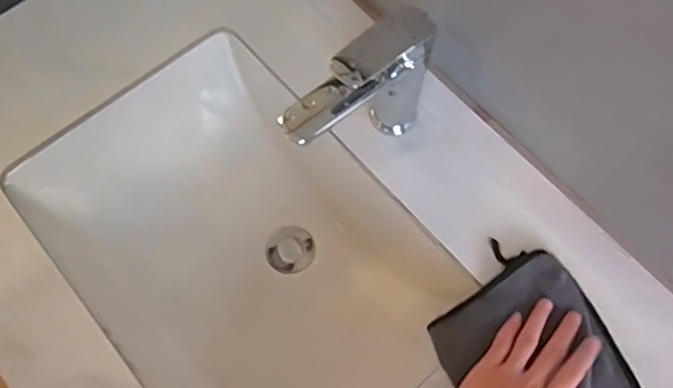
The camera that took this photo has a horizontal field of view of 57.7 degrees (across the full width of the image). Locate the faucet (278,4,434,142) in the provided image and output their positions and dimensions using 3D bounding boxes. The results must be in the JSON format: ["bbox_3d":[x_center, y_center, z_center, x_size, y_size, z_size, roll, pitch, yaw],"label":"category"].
[{"bbox_3d":[0.023,-0.083,0.560,0.157,0.155,0.046,-34,71,-13],"label":"faucet"}]

